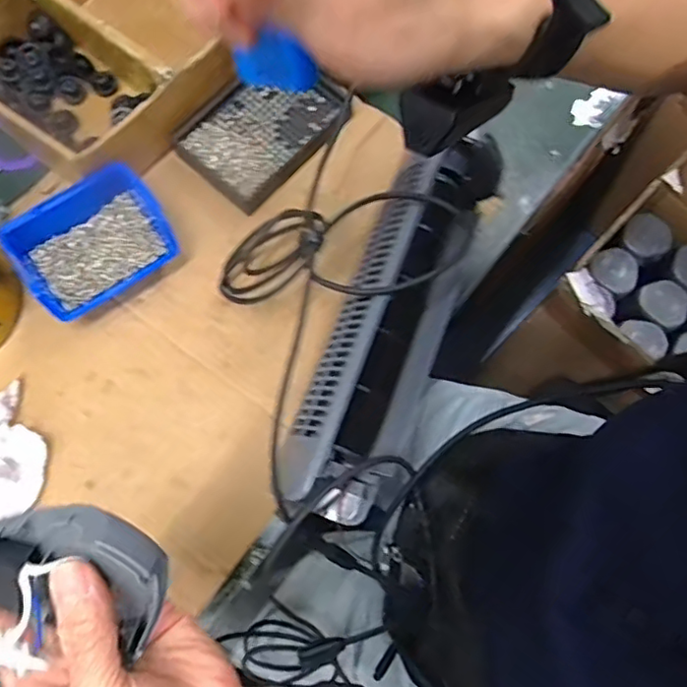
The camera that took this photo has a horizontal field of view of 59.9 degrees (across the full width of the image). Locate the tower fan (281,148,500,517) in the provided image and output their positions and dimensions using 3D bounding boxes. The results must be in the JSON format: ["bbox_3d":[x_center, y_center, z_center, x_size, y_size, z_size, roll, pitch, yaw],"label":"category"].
[{"bbox_3d":[0.037,-0.019,0.440,0.078,0.081,0.292,20,74,4],"label":"tower fan"}]

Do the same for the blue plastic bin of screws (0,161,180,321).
[{"bbox_3d":[-0.194,-0.077,0.465,0.111,0.049,0.074,-34,77,-11],"label":"blue plastic bin of screws"}]

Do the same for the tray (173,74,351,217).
[{"bbox_3d":[-0.068,-0.185,0.509,0.130,0.020,0.099,-45,80,-2],"label":"tray"}]

